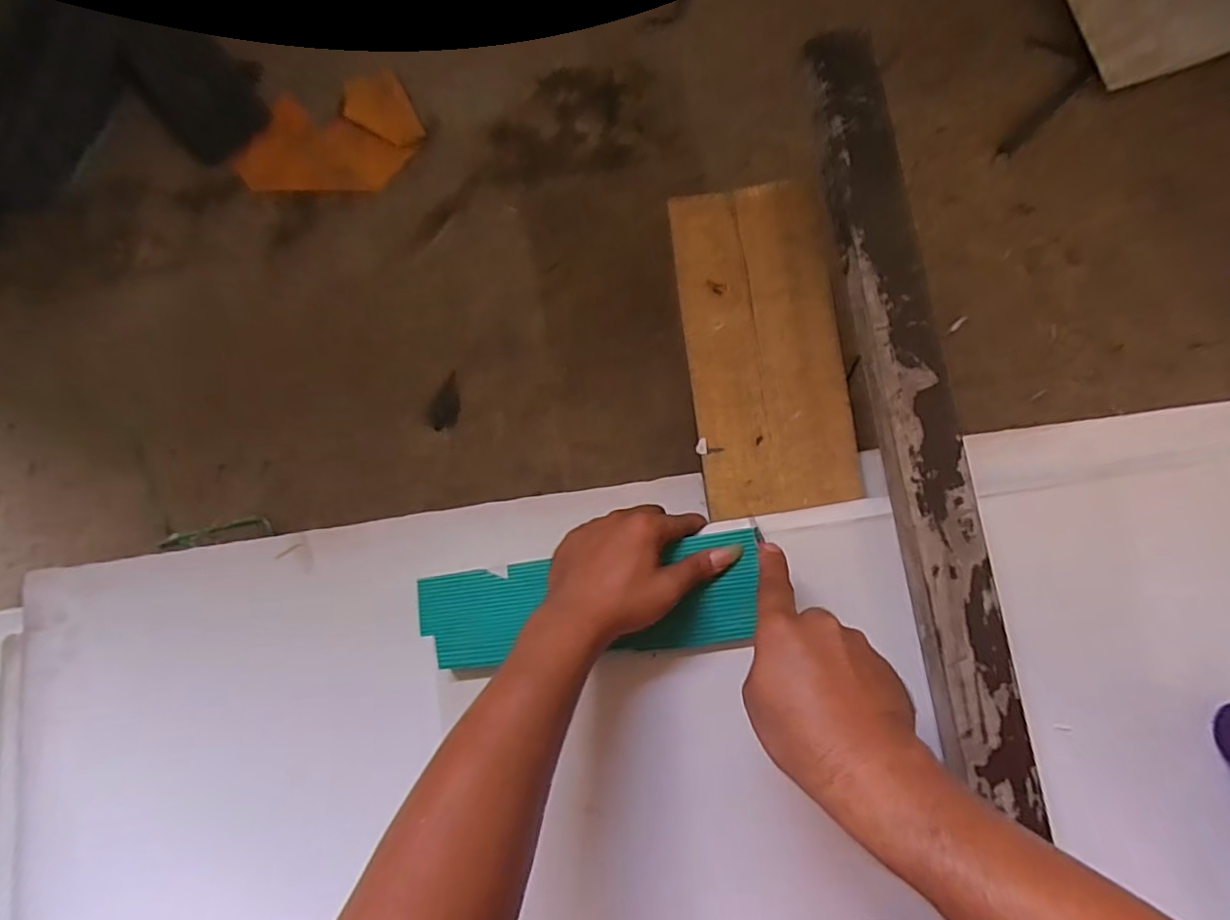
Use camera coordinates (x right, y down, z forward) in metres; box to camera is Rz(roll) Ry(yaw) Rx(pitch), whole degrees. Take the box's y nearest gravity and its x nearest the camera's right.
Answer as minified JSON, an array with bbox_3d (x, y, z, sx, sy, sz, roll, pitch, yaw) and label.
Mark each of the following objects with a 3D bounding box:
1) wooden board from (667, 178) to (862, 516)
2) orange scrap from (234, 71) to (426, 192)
[{"bbox_3d":[0.126,-0.096,0.517,0.126,0.011,0.276,-9,81,7],"label":"wooden board"},{"bbox_3d":[-0.328,-0.376,0.692,0.208,0.007,0.138,1,82,8],"label":"orange scrap"}]

